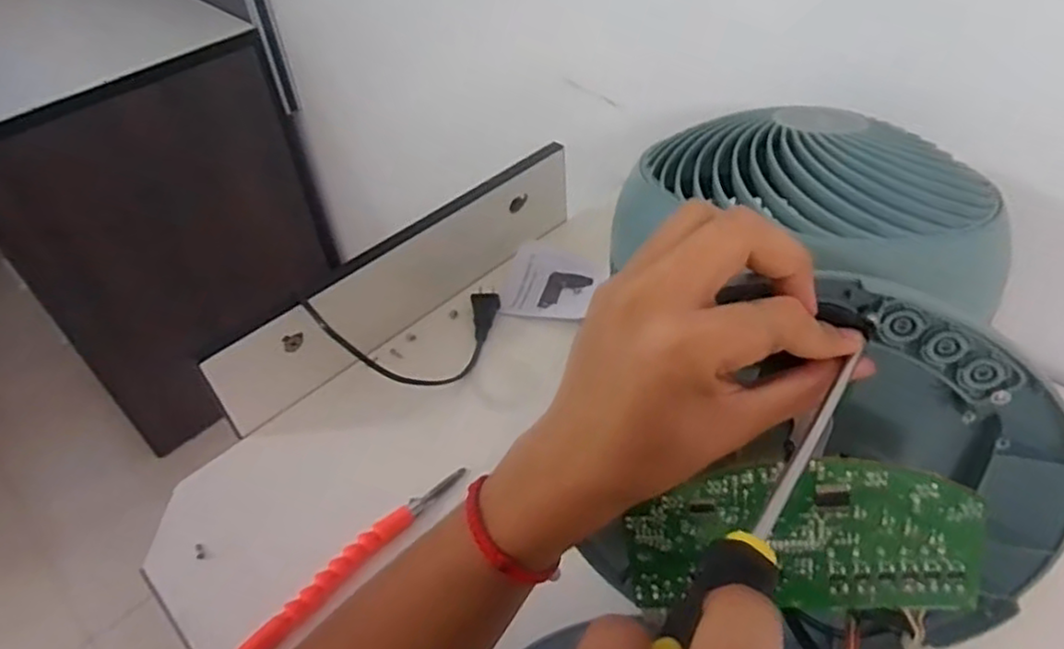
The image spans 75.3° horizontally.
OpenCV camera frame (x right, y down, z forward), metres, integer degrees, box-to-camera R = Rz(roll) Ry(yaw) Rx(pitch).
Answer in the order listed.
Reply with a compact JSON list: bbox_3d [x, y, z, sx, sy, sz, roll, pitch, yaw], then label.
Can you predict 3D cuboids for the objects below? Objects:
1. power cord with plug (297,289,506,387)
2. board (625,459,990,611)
[{"bbox_3d":[-0.100,0.010,0.604,0.186,0.056,0.093,-10,37,-45],"label":"power cord with plug"},{"bbox_3d":[0.116,0.091,0.299,0.141,0.080,0.015,2,25,8],"label":"board"}]

